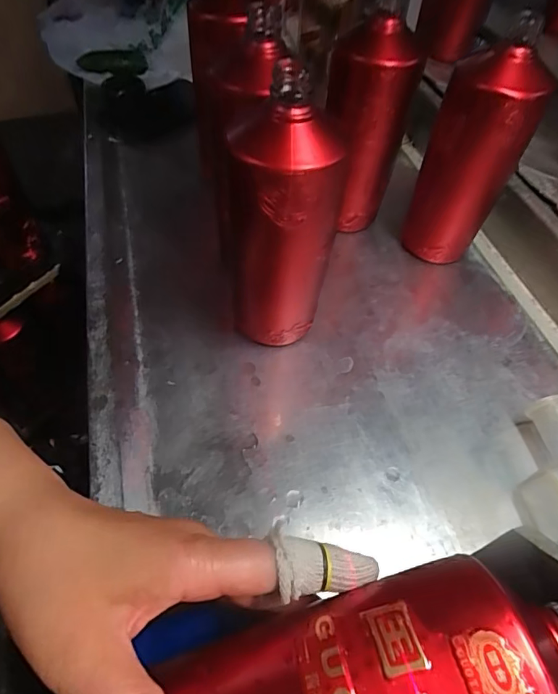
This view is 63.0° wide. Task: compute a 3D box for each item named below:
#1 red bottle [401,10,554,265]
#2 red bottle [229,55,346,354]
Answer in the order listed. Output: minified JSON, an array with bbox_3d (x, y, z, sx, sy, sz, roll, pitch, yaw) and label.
[{"bbox_3d":[0.185,-0.180,0.447,0.082,0.208,0.064,25,58,16],"label":"red bottle"},{"bbox_3d":[-0.004,-0.086,0.351,0.068,0.202,0.079,-15,57,-11],"label":"red bottle"}]

